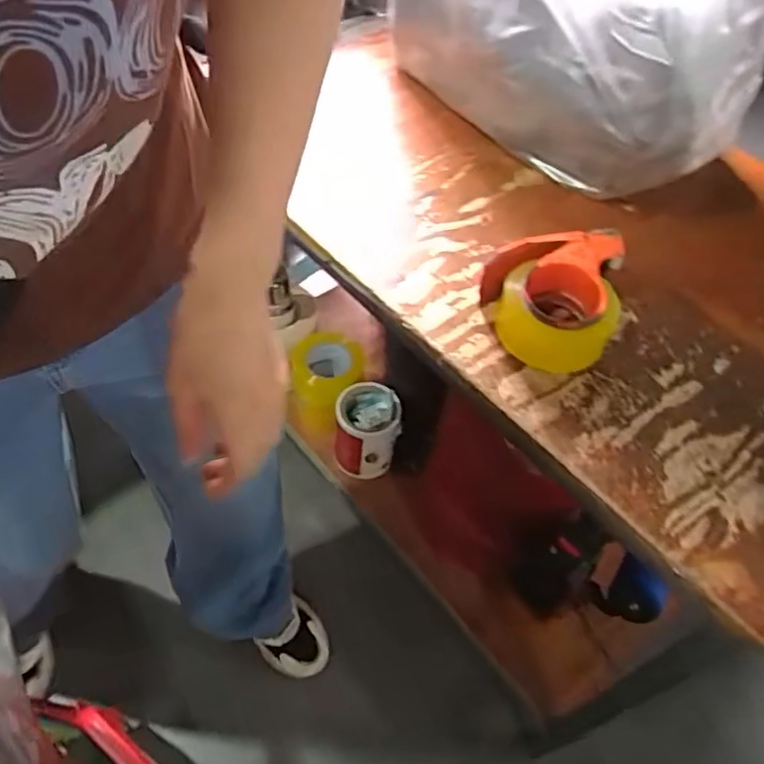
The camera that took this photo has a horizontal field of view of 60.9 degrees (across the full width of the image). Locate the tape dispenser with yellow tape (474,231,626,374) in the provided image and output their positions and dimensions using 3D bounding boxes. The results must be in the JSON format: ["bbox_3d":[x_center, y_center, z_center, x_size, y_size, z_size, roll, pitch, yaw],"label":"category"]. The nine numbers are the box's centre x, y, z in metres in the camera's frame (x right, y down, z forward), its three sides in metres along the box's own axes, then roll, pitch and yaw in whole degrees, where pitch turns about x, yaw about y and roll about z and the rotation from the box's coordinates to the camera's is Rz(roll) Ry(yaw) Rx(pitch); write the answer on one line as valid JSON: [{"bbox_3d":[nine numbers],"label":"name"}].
[{"bbox_3d":[0.173,-0.089,0.665,0.135,0.065,0.155,11,53,3],"label":"tape dispenser with yellow tape"}]

